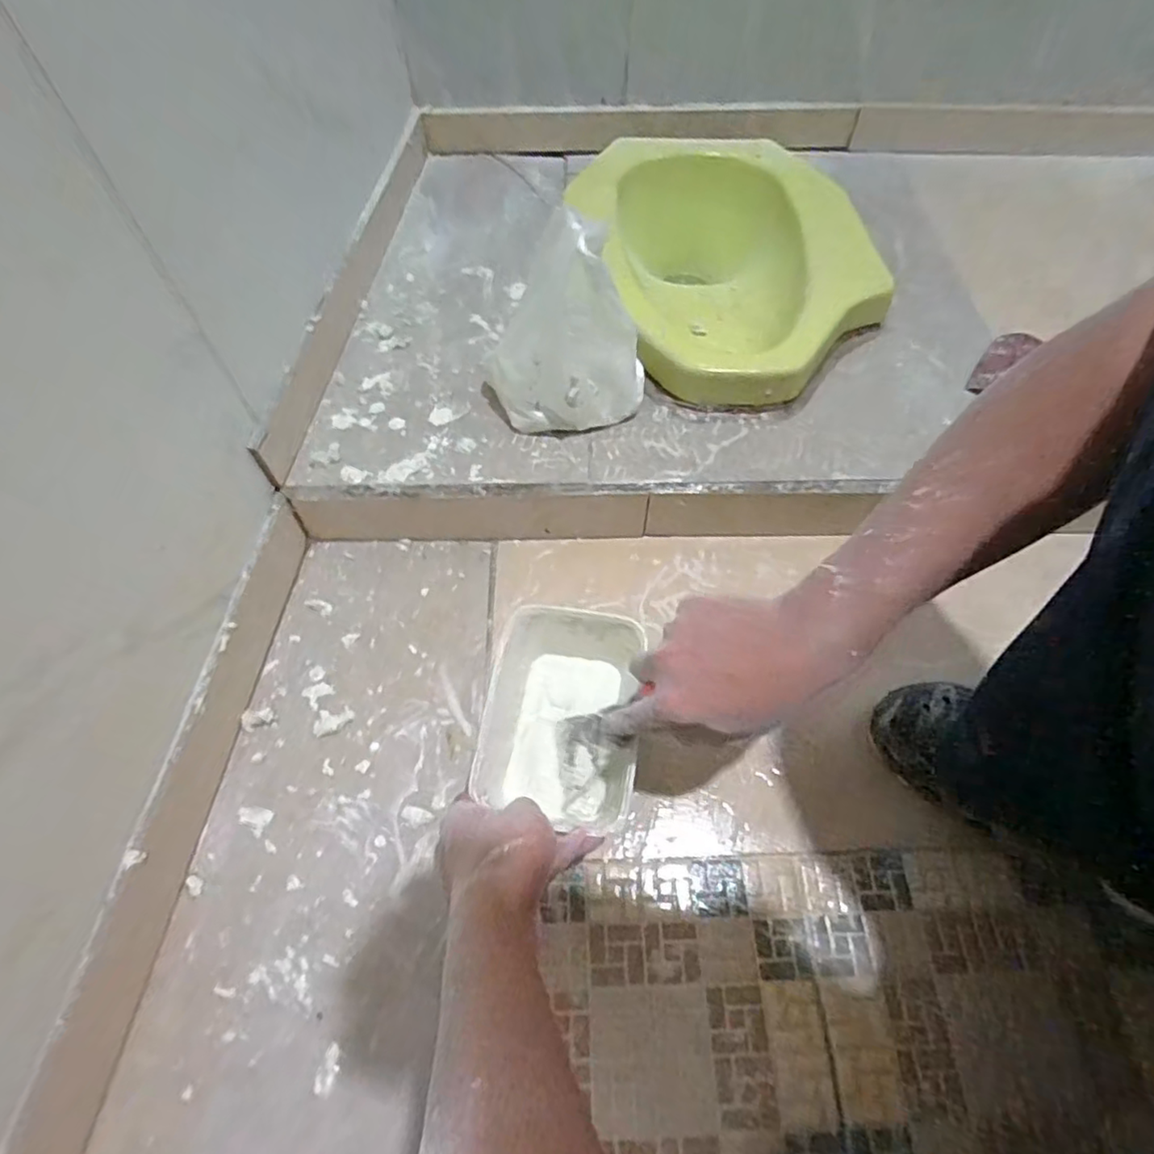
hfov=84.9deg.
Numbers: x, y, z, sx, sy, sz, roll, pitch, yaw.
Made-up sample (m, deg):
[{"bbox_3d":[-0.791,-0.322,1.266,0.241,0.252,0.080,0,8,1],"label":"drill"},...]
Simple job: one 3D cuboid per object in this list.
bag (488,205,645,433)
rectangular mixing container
[{"bbox_3d":[-0.008,-0.207,0.554,0.147,0.194,0.064,-5,60,-2],"label":"bag"},{"bbox_3d":[-0.013,0.114,0.521,0.114,0.081,0.162,8,62,4],"label":"rectangular mixing container"}]

